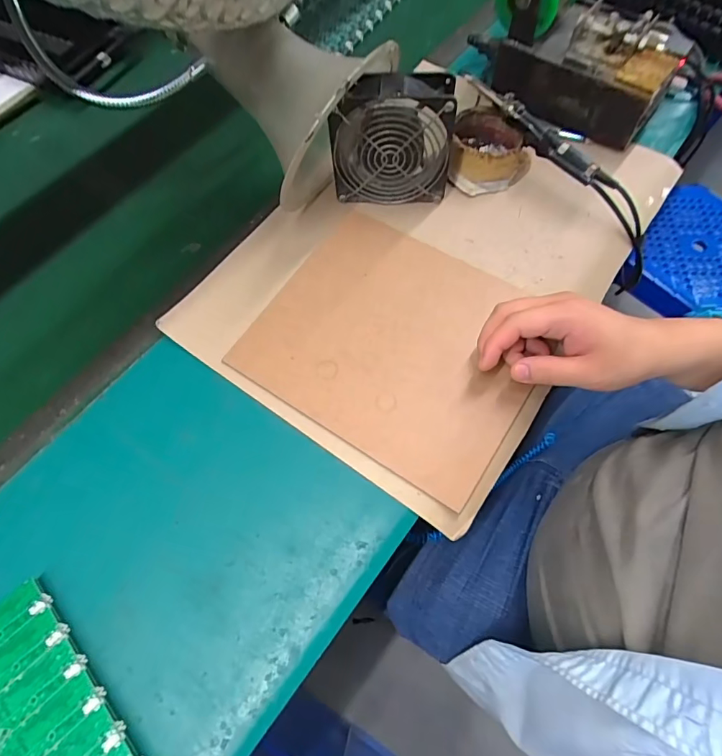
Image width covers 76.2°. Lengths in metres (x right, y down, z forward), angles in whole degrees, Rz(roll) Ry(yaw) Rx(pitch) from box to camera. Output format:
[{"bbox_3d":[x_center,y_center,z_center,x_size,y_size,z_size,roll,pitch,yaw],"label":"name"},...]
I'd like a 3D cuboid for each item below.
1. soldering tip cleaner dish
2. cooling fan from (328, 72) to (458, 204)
[{"bbox_3d":[0.148,-0.257,0.516,0.091,0.045,0.090,-1,66,2],"label":"soldering tip cleaner dish"},{"bbox_3d":[0.032,-0.241,0.472,0.120,0.120,0.048,2,66,3],"label":"cooling fan"}]

